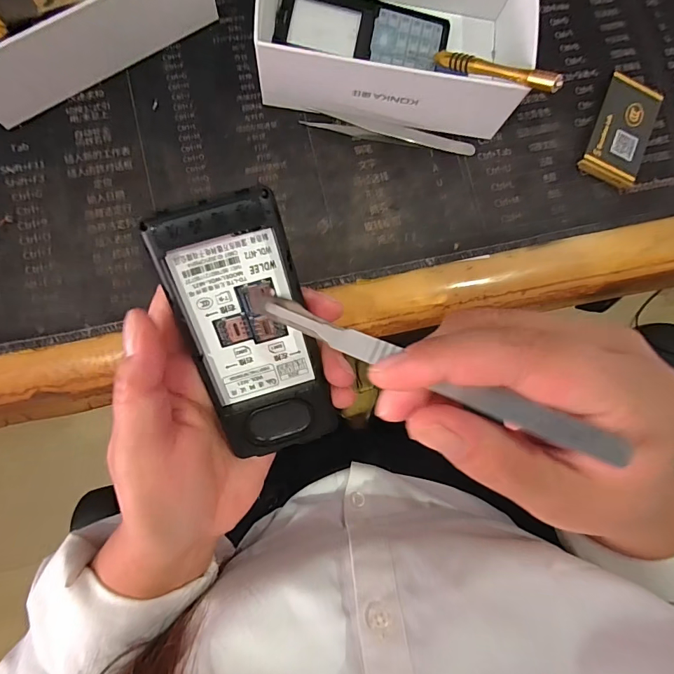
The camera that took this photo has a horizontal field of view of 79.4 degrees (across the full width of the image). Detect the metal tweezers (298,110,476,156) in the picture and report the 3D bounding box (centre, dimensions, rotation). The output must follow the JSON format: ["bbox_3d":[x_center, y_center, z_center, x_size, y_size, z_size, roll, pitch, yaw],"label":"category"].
[{"bbox_3d":[0.040,-0.149,0.297,0.126,0.011,0.009,7,85,-6],"label":"metal tweezers"}]

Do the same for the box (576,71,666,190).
[{"bbox_3d":[0.221,-0.160,0.316,0.044,0.012,0.080,23,83,-4],"label":"box"}]

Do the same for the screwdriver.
[{"bbox_3d":[0.101,-0.174,0.265,0.010,0.010,0.094,-46,58,-8],"label":"screwdriver"}]

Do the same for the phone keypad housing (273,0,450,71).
[{"bbox_3d":[0.019,-0.228,0.301,0.124,0.008,0.048,11,84,-6],"label":"phone keypad housing"}]

